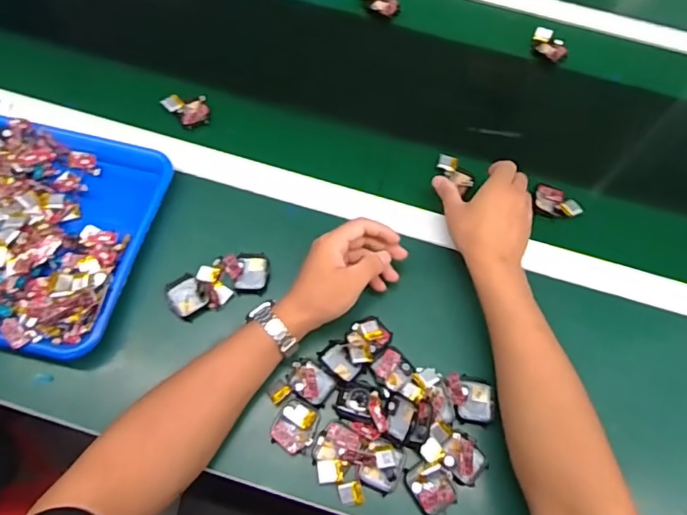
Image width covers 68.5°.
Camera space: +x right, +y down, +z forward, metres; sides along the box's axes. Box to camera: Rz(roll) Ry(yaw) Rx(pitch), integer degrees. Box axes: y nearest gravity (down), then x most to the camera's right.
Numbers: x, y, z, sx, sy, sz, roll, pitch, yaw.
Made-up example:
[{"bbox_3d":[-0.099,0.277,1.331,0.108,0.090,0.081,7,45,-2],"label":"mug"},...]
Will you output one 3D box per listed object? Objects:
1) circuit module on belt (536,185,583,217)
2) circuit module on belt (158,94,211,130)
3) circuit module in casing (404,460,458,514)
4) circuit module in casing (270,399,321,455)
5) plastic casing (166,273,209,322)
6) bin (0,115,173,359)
[{"bbox_3d":[0.262,-0.068,0.619,0.056,0.017,0.034,34,67,12],"label":"circuit module on belt"},{"bbox_3d":[-0.200,-0.187,0.643,0.054,0.016,0.044,-11,66,-9],"label":"circuit module on belt"},{"bbox_3d":[0.081,0.214,0.469,0.036,0.014,0.046,-28,69,-16],"label":"circuit module in casing"},{"bbox_3d":[-0.048,0.166,0.492,0.042,0.022,0.045,20,65,6],"label":"circuit module in casing"},{"bbox_3d":[-0.168,0.043,0.540,0.036,0.017,0.047,-27,69,-16],"label":"plastic casing"},{"bbox_3d":[-0.393,-0.046,0.546,0.359,0.061,0.249,14,64,3],"label":"bin"}]

